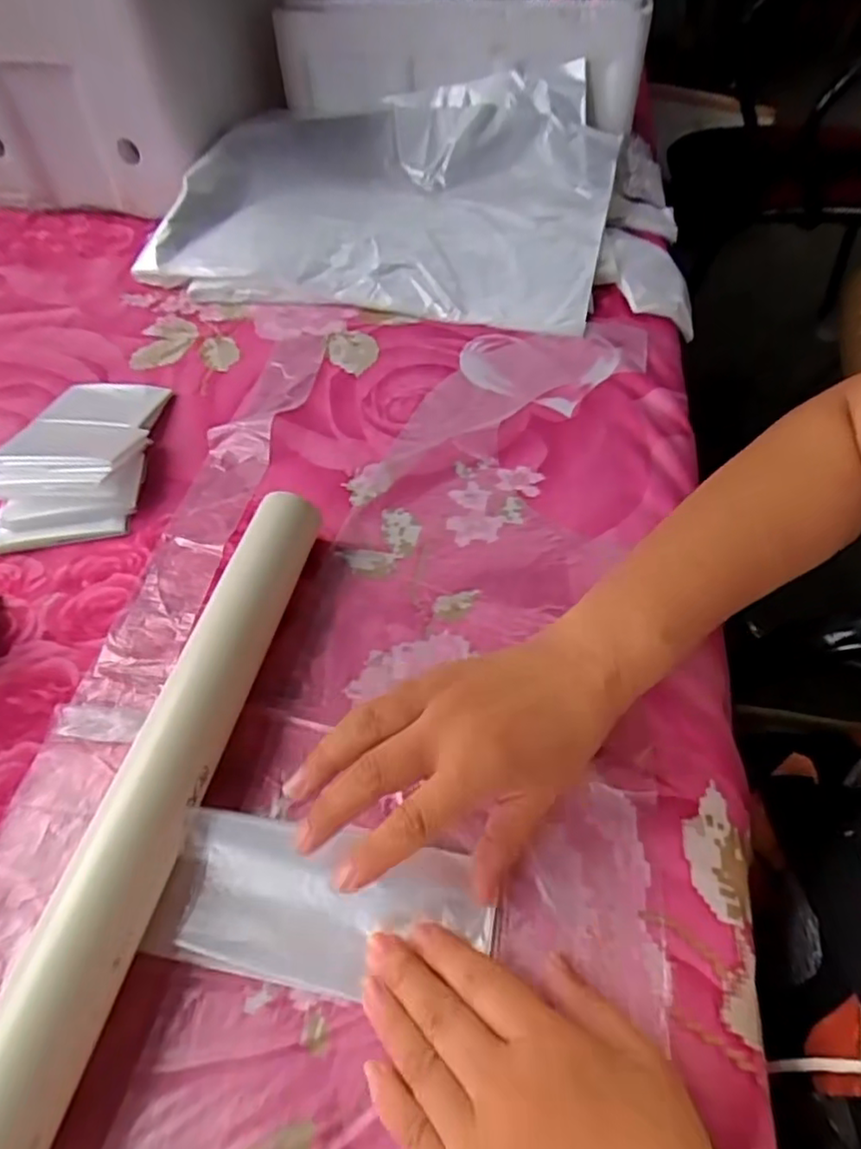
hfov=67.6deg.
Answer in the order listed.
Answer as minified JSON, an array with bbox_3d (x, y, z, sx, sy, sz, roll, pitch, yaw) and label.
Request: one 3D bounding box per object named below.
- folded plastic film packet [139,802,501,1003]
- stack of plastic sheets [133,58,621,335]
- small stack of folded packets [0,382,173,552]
[{"bbox_3d":[-0.045,0.143,0.278,0.138,0.011,0.059,10,60,0],"label":"folded plastic film packet"},{"bbox_3d":[-0.034,-0.395,0.663,0.427,0.114,0.339,8,52,7],"label":"stack of plastic sheets"},{"bbox_3d":[-0.248,-0.092,0.456,0.092,0.034,0.167,-2,51,-1],"label":"small stack of folded packets"}]

